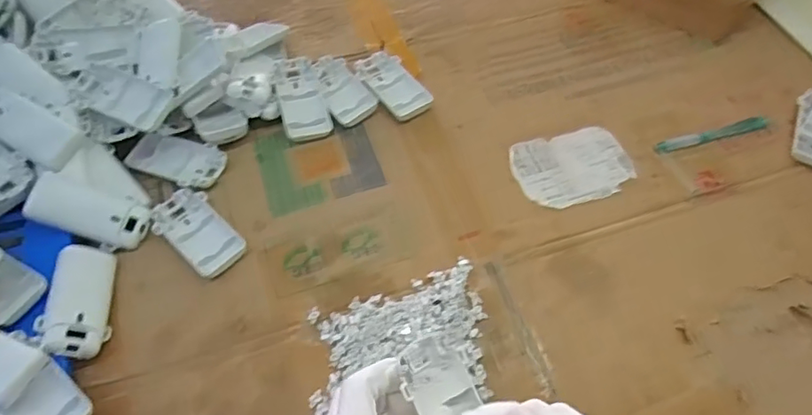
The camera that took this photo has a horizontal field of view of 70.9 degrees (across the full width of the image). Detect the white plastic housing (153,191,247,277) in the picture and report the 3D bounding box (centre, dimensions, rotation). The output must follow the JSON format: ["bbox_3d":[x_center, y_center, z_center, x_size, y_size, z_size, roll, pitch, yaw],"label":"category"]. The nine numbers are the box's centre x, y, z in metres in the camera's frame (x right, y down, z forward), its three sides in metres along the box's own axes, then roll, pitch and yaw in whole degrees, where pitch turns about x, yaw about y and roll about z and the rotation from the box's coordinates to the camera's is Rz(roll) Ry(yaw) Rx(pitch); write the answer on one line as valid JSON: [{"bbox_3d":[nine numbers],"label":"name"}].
[{"bbox_3d":[-0.191,0.021,0.523,0.097,0.016,0.053,34,64,21],"label":"white plastic housing"}]

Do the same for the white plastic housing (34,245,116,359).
[{"bbox_3d":[-0.269,0.077,0.470,0.050,0.020,0.098,15,45,-36],"label":"white plastic housing"}]

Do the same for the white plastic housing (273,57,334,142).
[{"bbox_3d":[-0.110,-0.114,0.600,0.047,0.032,0.097,-17,59,-9],"label":"white plastic housing"}]

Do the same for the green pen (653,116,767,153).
[{"bbox_3d":[0.314,-0.076,0.584,0.127,0.009,0.015,-15,59,-8],"label":"green pen"}]

